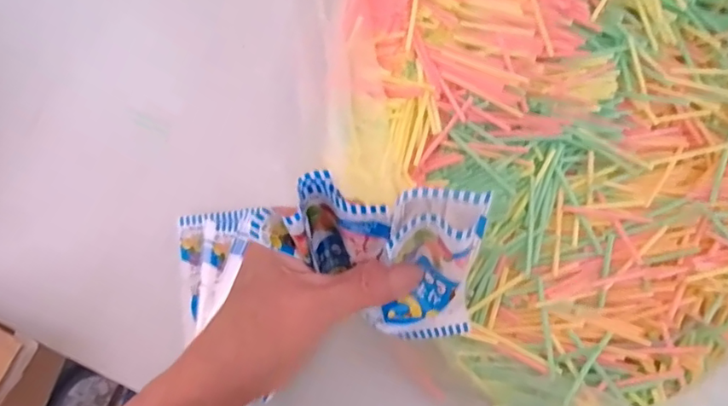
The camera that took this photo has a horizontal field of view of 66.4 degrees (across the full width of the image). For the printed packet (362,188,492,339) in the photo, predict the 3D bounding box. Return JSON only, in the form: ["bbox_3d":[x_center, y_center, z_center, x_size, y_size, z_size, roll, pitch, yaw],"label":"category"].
[{"bbox_3d":[0.030,0.033,0.264,0.050,0.093,0.023,-3,48,-3],"label":"printed packet"}]

